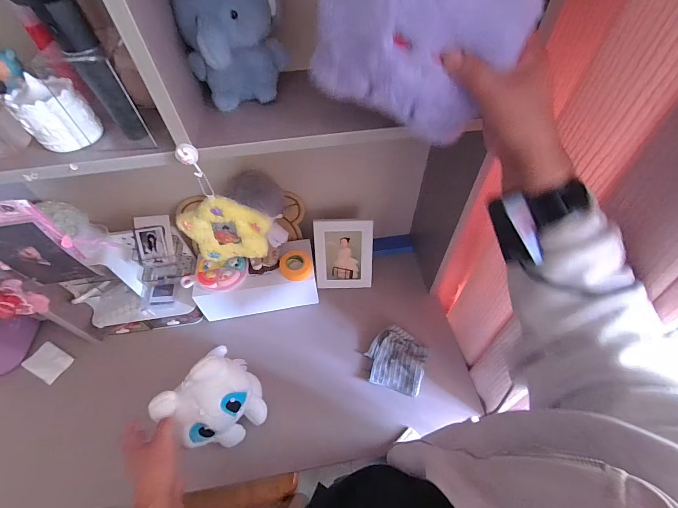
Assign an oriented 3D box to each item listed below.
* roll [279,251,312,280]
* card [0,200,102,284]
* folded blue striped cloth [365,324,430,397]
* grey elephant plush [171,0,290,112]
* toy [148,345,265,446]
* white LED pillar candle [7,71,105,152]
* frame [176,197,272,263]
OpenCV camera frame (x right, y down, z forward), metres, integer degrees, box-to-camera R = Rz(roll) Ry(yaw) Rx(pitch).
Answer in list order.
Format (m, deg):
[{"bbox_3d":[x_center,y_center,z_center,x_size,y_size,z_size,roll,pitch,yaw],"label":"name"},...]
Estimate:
[{"bbox_3d":[-0.101,0.027,0.741,0.072,0.030,0.065,0,53,2],"label":"roll"},{"bbox_3d":[-0.494,-0.009,0.488,0.130,0.192,0.017,-3,52,-12],"label":"card"},{"bbox_3d":[0.132,0.233,0.710,0.125,0.030,0.130,17,56,14],"label":"folded blue striped cloth"},{"bbox_3d":[-0.140,-0.295,0.424,0.132,0.144,0.107,-34,59,-22],"label":"grey elephant plush"},{"bbox_3d":[-0.212,0.274,0.566,0.132,0.204,0.089,-32,58,-20],"label":"toy"},{"bbox_3d":[-0.356,-0.177,0.397,0.075,0.071,0.075,38,63,26],"label":"white LED pillar candle"},{"bbox_3d":[-0.184,-0.038,0.516,0.140,0.127,0.028,-1,53,1],"label":"frame"}]

